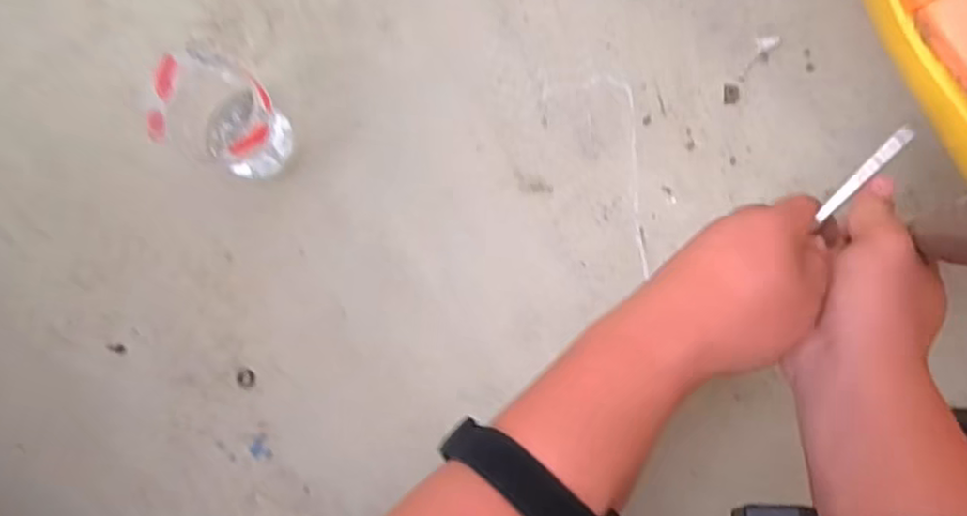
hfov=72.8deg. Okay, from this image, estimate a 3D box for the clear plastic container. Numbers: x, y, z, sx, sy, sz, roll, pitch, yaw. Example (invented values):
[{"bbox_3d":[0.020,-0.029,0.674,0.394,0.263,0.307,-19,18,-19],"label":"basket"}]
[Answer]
[{"bbox_3d":[-0.218,-0.119,0.562,0.096,0.097,0.083,20,88,4],"label":"clear plastic container"}]

